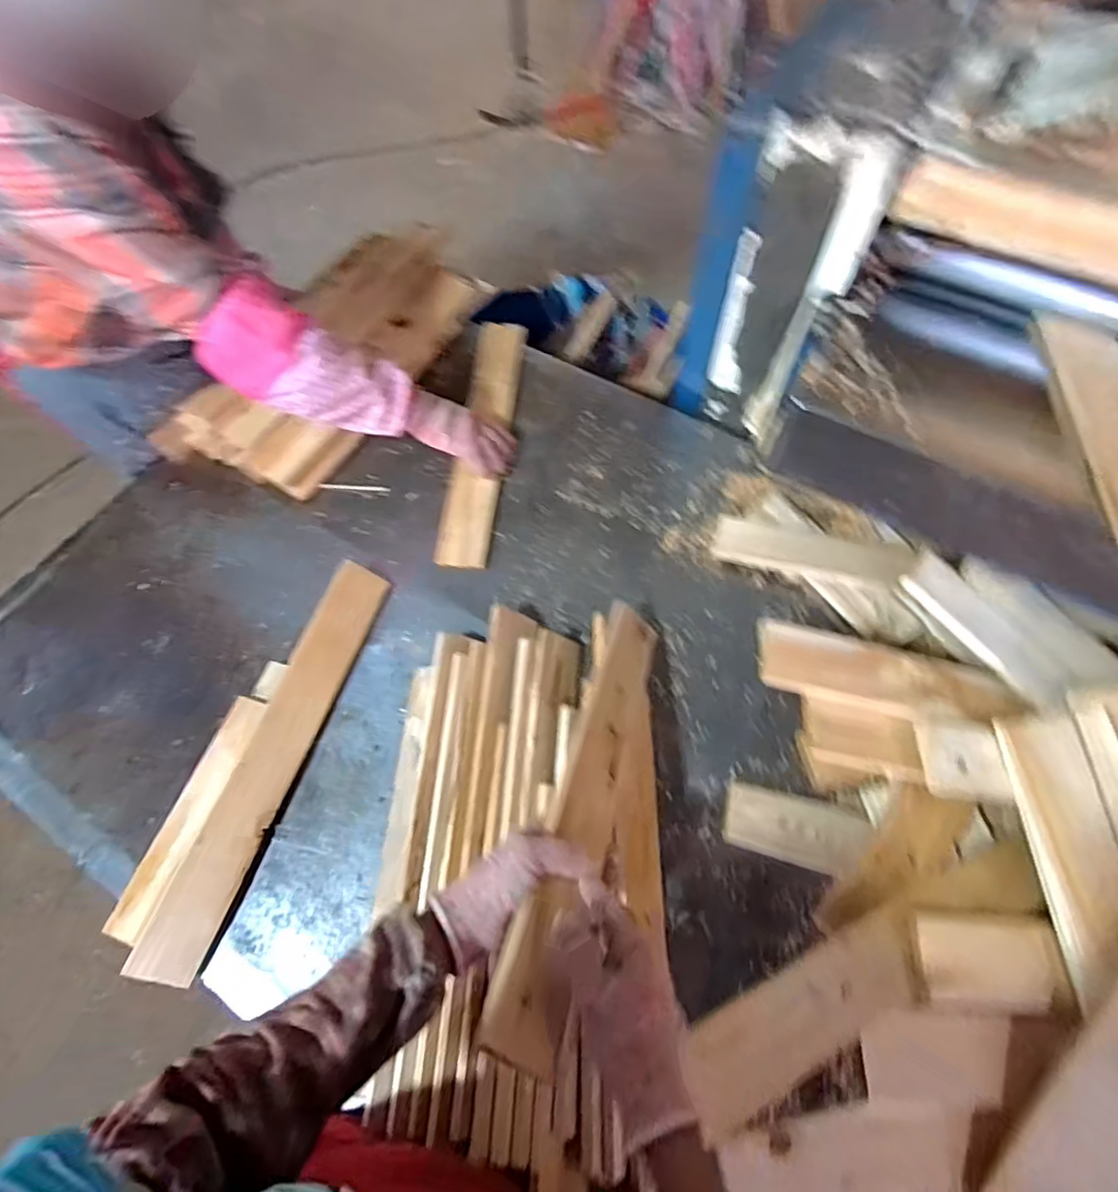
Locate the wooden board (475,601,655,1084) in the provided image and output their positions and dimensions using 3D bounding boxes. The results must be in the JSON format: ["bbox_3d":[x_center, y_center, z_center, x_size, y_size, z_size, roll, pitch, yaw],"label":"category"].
[{"bbox_3d":[0.039,0.182,0.599,0.078,0.019,0.489,44,40,-16],"label":"wooden board"}]

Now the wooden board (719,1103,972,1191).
[{"bbox_3d":[0.244,0.471,0.489,0.216,0.016,0.069,-1,62,-8],"label":"wooden board"}]

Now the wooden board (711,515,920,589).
[{"bbox_3d":[0.359,-0.060,0.837,0.265,0.011,0.065,12,81,12],"label":"wooden board"}]

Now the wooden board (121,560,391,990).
[{"bbox_3d":[-0.348,0.190,0.728,0.071,0.019,0.504,32,64,-28],"label":"wooden board"}]

